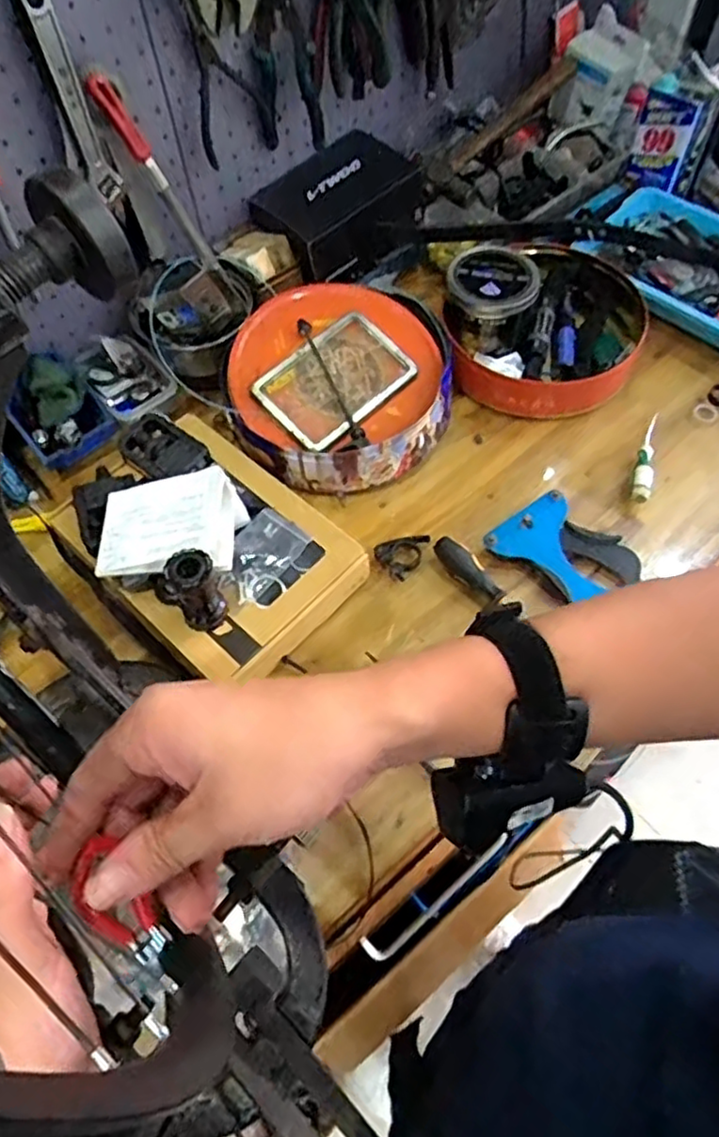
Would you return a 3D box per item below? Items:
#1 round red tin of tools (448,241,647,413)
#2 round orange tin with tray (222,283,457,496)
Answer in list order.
[{"bbox_3d":[0.257,-0.350,0.930,0.257,0.093,0.284,20,63,13],"label":"round red tin of tools"},{"bbox_3d":[-0.015,-0.235,0.863,0.299,0.068,0.263,-30,81,-14],"label":"round orange tin with tray"}]

